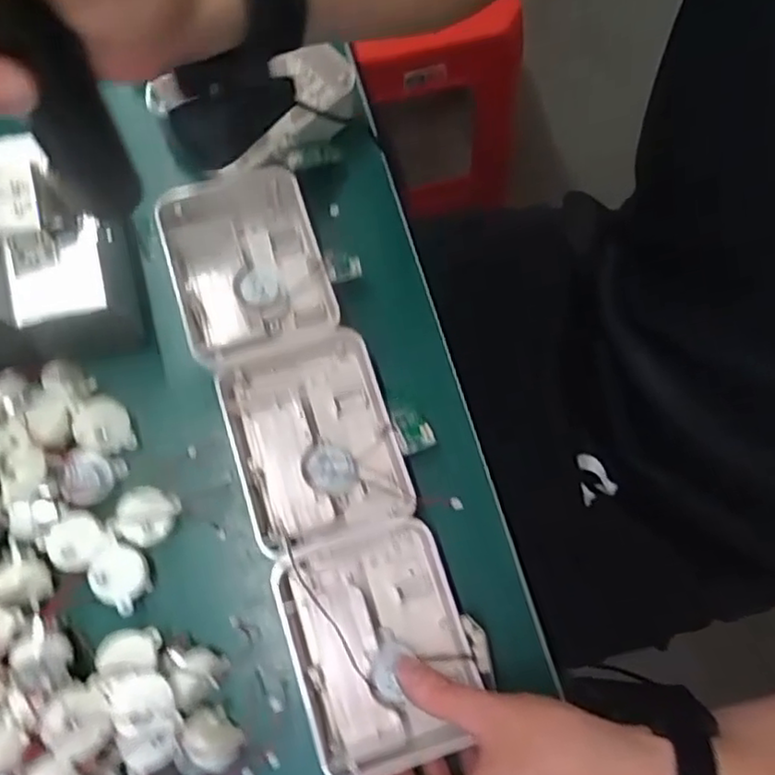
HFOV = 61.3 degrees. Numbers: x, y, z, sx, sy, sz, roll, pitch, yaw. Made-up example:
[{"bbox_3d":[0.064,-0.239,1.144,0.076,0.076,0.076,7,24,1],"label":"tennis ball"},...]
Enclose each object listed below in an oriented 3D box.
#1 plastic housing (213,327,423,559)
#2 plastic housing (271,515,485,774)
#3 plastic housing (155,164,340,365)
[{"bbox_3d":[-0.046,0.035,0.425,0.098,0.045,0.125,-17,77,-5],"label":"plastic housing"},{"bbox_3d":[-0.005,0.153,0.396,0.100,0.047,0.127,-18,77,-5],"label":"plastic housing"},{"bbox_3d":[-0.095,-0.083,0.453,0.098,0.044,0.129,-17,77,-5],"label":"plastic housing"}]

